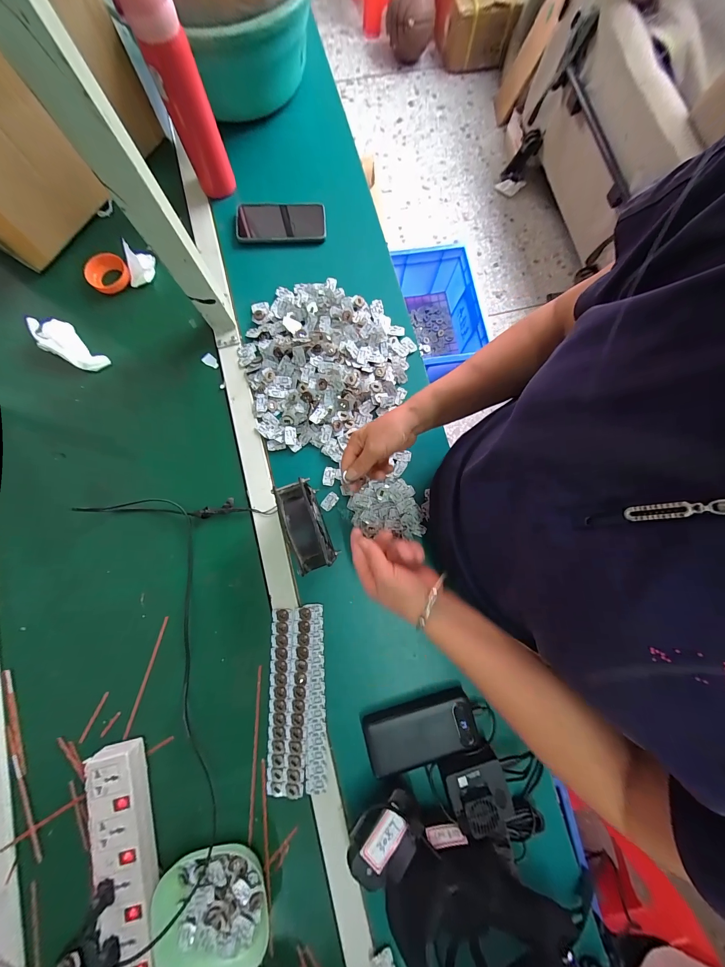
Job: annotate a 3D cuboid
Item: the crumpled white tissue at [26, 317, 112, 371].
[{"bbox_3d":[-0.493,-0.233,0.515,0.121,0.019,0.055,34,78,-8],"label":"crumpled white tissue"}]

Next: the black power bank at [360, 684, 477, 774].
[{"bbox_3d":[0.083,0.358,0.446,0.156,0.022,0.072,-14,82,-4],"label":"black power bank"}]

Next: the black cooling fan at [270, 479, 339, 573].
[{"bbox_3d":[-0.077,0.063,0.445,0.048,0.126,0.120,-21,83,-5],"label":"black cooling fan"}]

